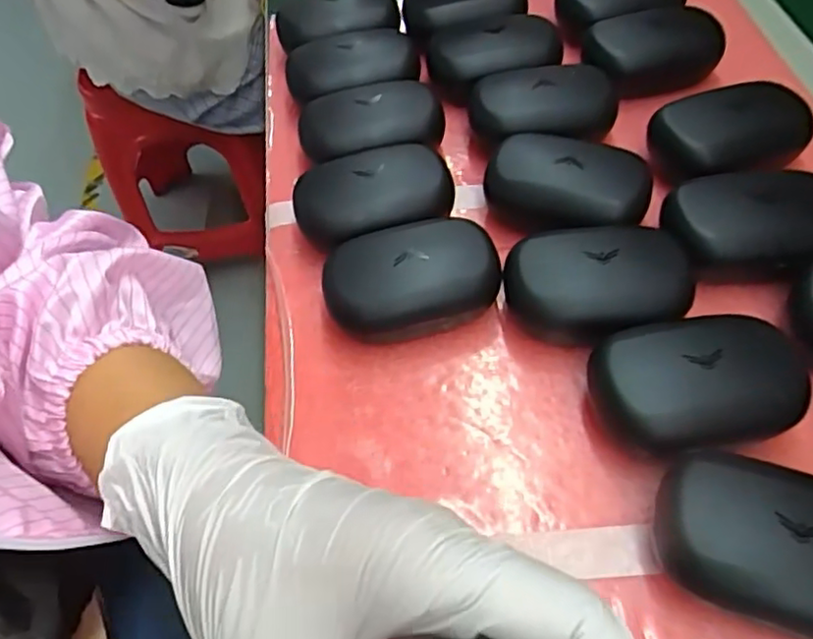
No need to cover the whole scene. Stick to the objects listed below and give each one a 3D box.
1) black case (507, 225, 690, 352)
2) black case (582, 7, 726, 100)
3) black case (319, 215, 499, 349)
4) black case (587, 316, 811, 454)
[{"bbox_3d":[0.095,-0.015,0.306,0.091,0.035,0.049,-6,54,-1],"label":"black case"},{"bbox_3d":[0.157,-0.174,0.411,0.077,0.032,0.048,-15,55,-7],"label":"black case"},{"bbox_3d":[0.003,-0.019,0.319,0.085,0.035,0.057,-9,54,-1],"label":"black case"},{"bbox_3d":[0.123,0.028,0.274,0.081,0.036,0.057,-10,54,-2],"label":"black case"}]

